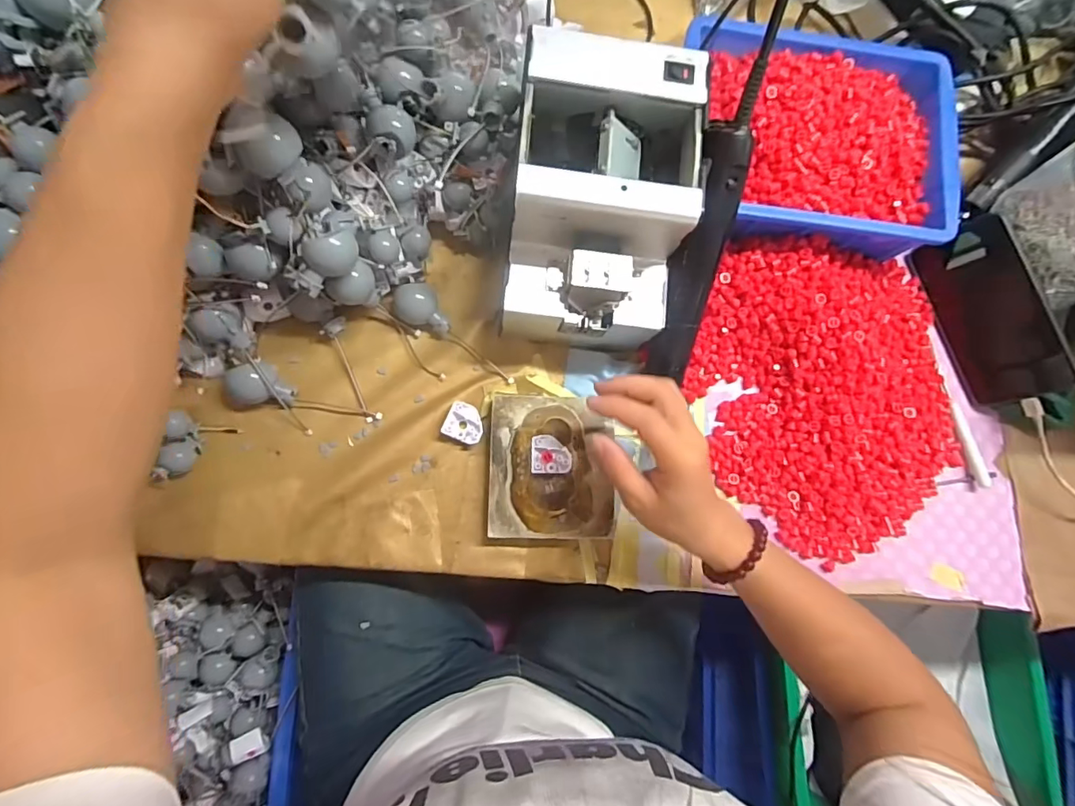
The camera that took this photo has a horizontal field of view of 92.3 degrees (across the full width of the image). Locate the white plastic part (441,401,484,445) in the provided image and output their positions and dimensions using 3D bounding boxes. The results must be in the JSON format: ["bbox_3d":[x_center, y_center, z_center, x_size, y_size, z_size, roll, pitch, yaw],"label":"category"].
[{"bbox_3d":[-0.059,0.017,0.428,0.031,0.010,0.031,20,81,-3],"label":"white plastic part"}]

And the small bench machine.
[{"bbox_3d":[0.044,-0.144,0.393,0.123,0.134,0.175,6,82,-5],"label":"small bench machine"}]

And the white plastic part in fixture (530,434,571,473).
[{"bbox_3d":[0.011,0.041,0.410,0.032,0.004,0.030,1,82,-6],"label":"white plastic part in fixture"}]

